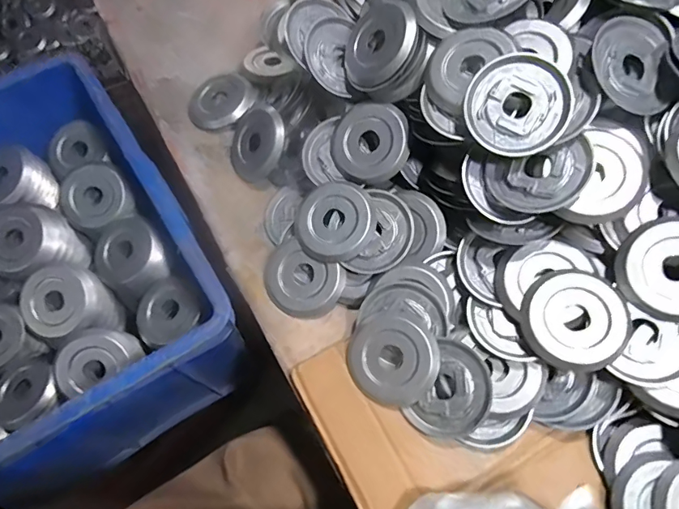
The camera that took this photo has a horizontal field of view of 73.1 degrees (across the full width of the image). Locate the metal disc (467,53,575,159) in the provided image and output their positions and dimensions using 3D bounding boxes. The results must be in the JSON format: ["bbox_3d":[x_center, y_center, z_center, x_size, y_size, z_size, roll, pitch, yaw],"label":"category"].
[{"bbox_3d":[0.151,-0.126,0.388,0.083,0.008,0.080,0,91,14],"label":"metal disc"}]

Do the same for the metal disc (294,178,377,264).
[{"bbox_3d":[-0.004,-0.033,0.471,0.083,0.018,0.081,-4,71,10],"label":"metal disc"}]

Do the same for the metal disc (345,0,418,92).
[{"bbox_3d":[0.040,-0.210,0.458,0.078,0.013,0.088,35,106,38],"label":"metal disc"}]

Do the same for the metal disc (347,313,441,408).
[{"bbox_3d":[0.048,0.096,0.420,0.080,0.010,0.076,-4,76,17],"label":"metal disc"}]

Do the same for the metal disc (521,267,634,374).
[{"bbox_3d":[0.198,0.054,0.385,0.081,0.009,0.083,-4,70,11],"label":"metal disc"}]

